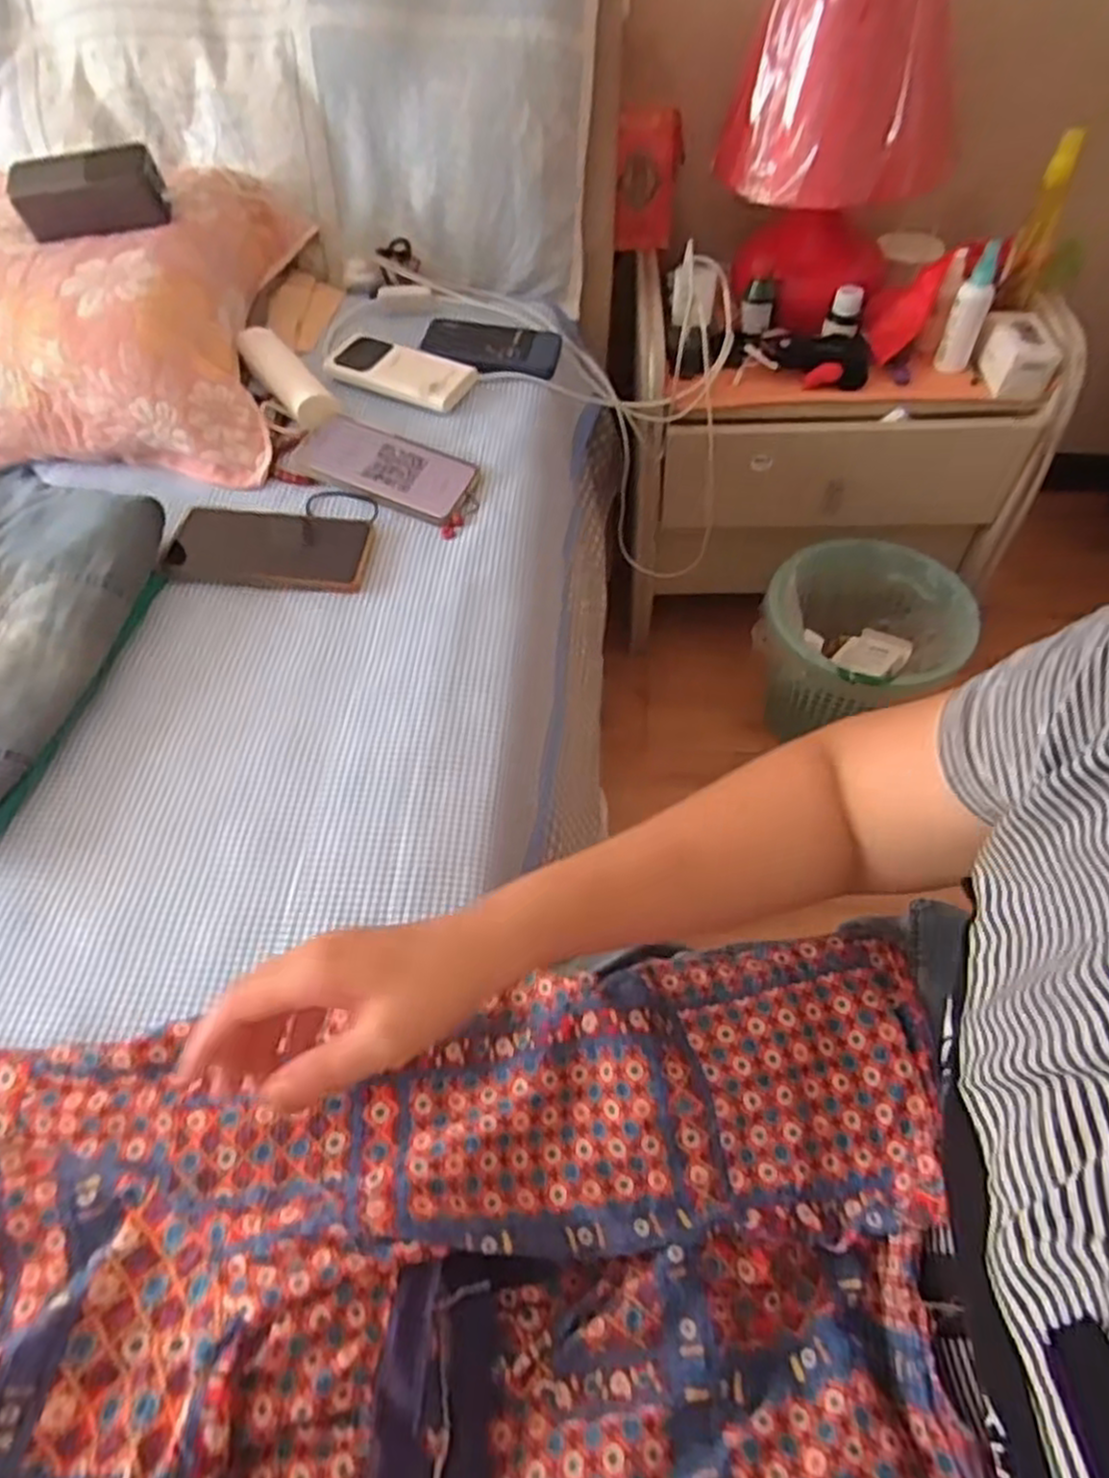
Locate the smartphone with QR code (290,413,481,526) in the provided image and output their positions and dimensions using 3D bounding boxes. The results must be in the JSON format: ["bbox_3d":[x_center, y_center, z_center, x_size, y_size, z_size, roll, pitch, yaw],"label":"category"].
[{"bbox_3d":[-0.155,-0.253,0.697,0.161,0.010,0.075,23,69,6],"label":"smartphone with QR code"}]

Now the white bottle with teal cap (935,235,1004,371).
[{"bbox_3d":[0.482,-0.496,0.878,0.039,0.136,0.028,23,62,18],"label":"white bottle with teal cap"}]

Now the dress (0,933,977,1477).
[{"bbox_3d":[-0.072,0.261,0.364,0.562,0.060,0.268,-7,56,-7],"label":"dress"}]

